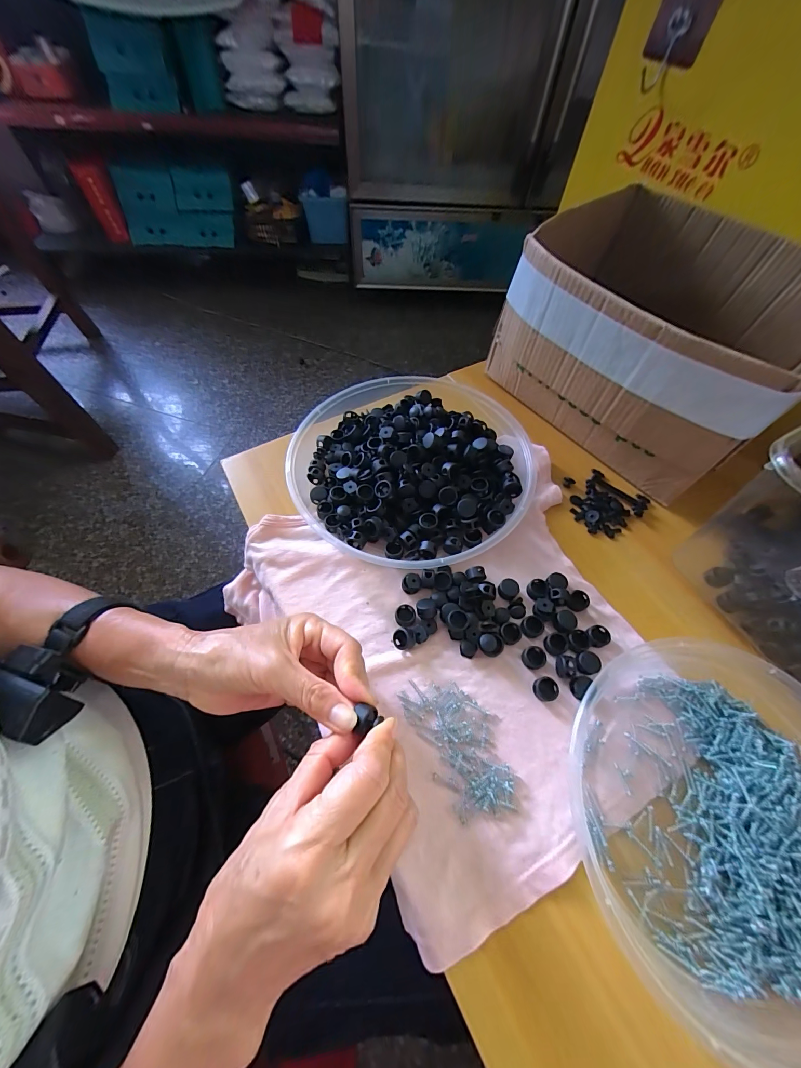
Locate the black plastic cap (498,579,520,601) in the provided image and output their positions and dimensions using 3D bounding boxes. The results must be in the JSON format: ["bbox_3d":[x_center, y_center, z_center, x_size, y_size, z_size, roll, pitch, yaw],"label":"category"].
[{"bbox_3d":[0.095,0.049,0.310,0.017,0.007,0.017,1,62,-1],"label":"black plastic cap"}]

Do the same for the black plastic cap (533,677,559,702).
[{"bbox_3d":[0.112,0.119,0.271,0.017,0.007,0.017,1,62,-1],"label":"black plastic cap"}]

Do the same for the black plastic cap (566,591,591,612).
[{"bbox_3d":[0.154,0.058,0.304,0.019,0.010,0.017,-33,68,-18],"label":"black plastic cap"}]

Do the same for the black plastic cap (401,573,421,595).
[{"bbox_3d":[0.010,0.043,0.310,0.016,0.013,0.015,1,62,-1],"label":"black plastic cap"}]

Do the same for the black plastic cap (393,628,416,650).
[{"bbox_3d":[0.003,0.085,0.285,0.017,0.012,0.015,5,62,1],"label":"black plastic cap"}]

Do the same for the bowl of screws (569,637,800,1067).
[{"bbox_3d":[0.212,0.178,0.224,0.180,0.039,0.198,1,62,-1],"label":"bowl of screws"}]

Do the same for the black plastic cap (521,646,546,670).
[{"bbox_3d":[0.107,0.099,0.281,0.017,0.008,0.016,1,62,-1],"label":"black plastic cap"}]

